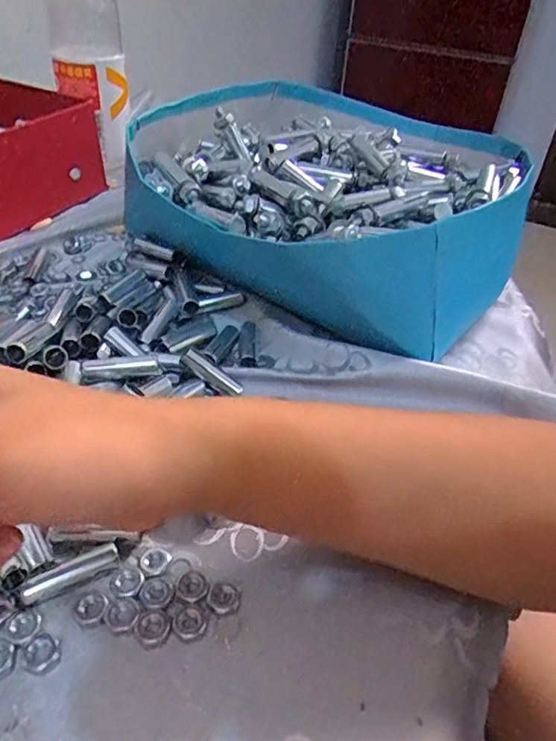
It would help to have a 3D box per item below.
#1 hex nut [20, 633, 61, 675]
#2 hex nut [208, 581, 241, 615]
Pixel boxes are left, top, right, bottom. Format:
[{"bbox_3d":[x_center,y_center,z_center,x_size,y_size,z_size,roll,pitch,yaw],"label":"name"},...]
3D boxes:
[{"bbox_3d":[-0.090,0.107,0.206,0.014,0.004,0.013,34,49,27],"label":"hex nut"},{"bbox_3d":[-0.023,0.095,0.228,0.013,0.004,0.014,0,43,-6],"label":"hex nut"}]

